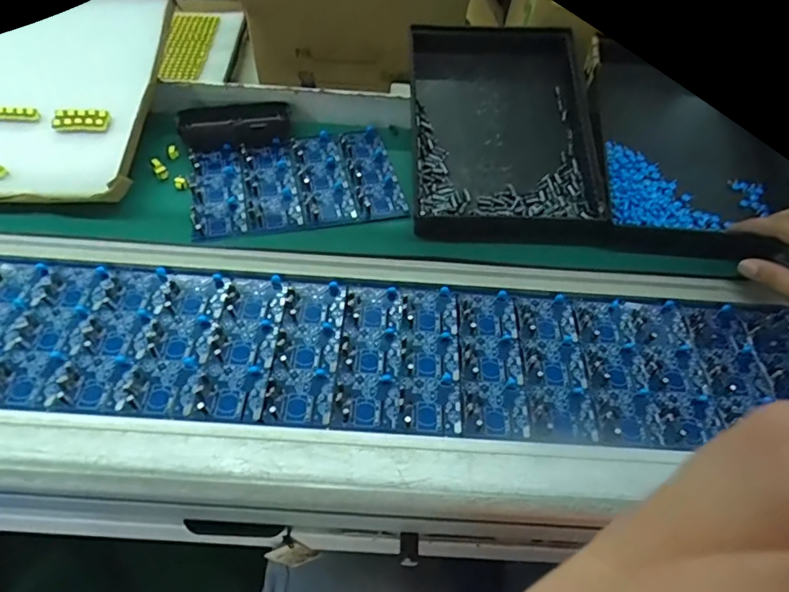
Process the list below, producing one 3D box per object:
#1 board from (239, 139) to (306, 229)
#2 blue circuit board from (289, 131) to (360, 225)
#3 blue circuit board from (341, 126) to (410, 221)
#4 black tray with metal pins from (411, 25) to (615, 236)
[{"bbox_3d":[-0.122,-0.112,0.514,0.047,0.011,0.121,-11,54,-12],"label":"board"},{"bbox_3d":[-0.073,-0.122,0.525,0.049,0.013,0.131,-10,53,-11],"label":"blue circuit board"},{"bbox_3d":[-0.023,-0.128,0.537,0.047,0.010,0.128,-9,53,-11],"label":"blue circuit board"},{"bbox_3d":[0.108,-0.173,0.537,0.175,0.047,0.249,1,64,0],"label":"black tray with metal pins"}]

